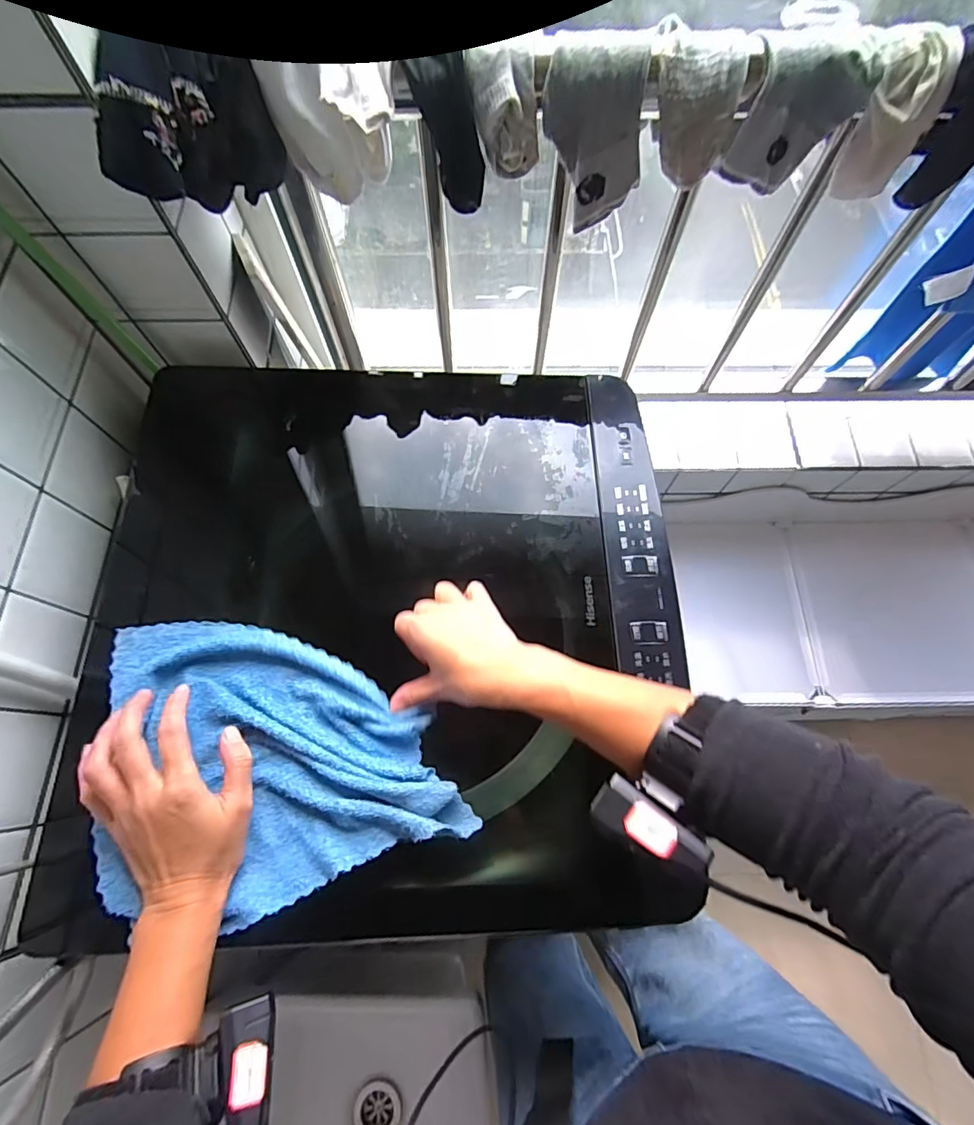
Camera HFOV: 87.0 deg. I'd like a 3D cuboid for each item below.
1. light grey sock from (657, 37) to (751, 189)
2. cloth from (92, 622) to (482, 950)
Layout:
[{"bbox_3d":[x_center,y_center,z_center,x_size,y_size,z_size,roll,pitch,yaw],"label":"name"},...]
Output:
[{"bbox_3d":[0.170,-0.378,0.431,0.069,0.084,0.044,1,70,0],"label":"light grey sock"},{"bbox_3d":[-0.179,0.147,0.429,0.266,0.032,0.241,-18,71,-7],"label":"cloth"}]

